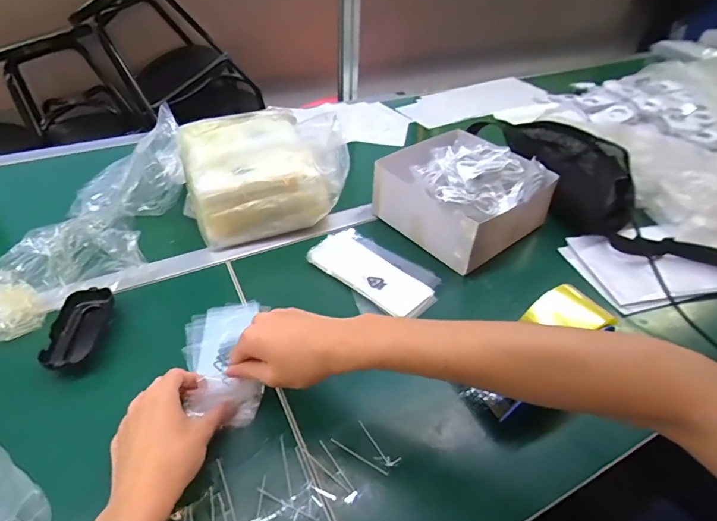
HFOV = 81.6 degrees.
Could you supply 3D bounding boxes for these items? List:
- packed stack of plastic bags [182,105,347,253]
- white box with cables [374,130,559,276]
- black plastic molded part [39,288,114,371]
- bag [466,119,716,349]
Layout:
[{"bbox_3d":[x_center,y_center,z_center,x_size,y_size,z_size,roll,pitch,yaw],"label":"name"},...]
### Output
[{"bbox_3d":[-0.153,-0.149,0.681,0.241,0.131,0.227,-10,43,-13],"label":"packed stack of plastic bags"},{"bbox_3d":[0.163,-0.106,0.650,0.209,0.121,0.213,-29,50,-30],"label":"white box with cables"},{"bbox_3d":[-0.326,0.080,0.482,0.052,0.024,0.110,-8,43,-11],"label":"black plastic molded part"},{"bbox_3d":[0.416,-0.114,0.682,0.223,0.103,0.584,-17,45,-20],"label":"bag"}]

